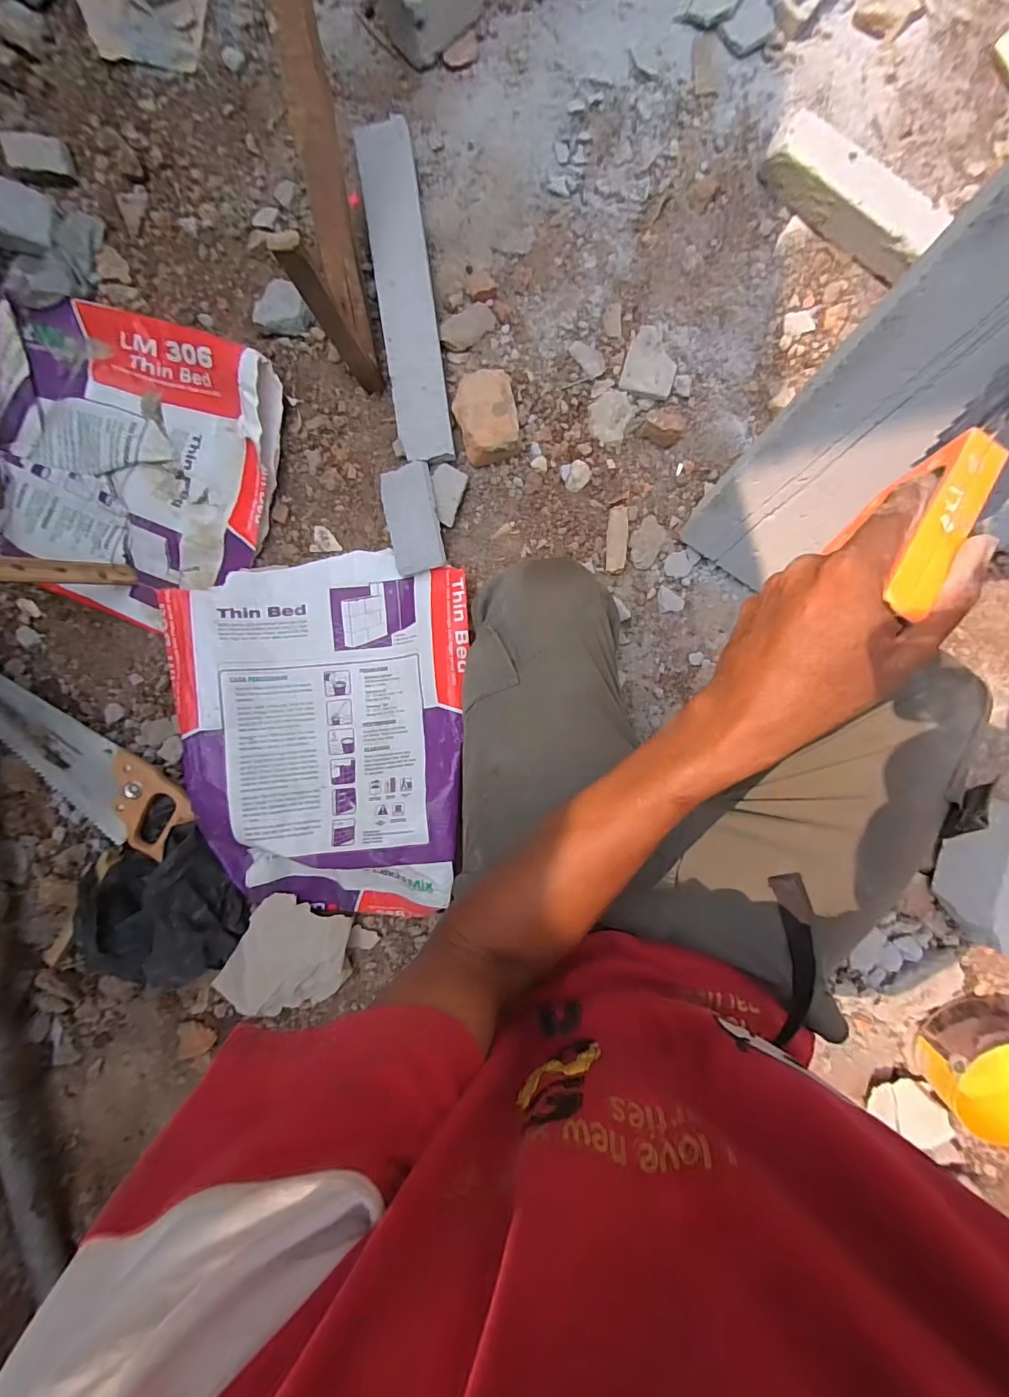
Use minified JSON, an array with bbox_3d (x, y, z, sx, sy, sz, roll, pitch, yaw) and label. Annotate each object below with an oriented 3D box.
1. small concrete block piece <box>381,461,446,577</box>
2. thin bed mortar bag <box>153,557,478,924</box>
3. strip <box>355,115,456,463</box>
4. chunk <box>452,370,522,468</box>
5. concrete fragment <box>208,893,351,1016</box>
[{"bbox_3d":[-0.132,-0.253,0.707,0.076,0.019,0.144,-7,96,23],"label":"small concrete block piece"},{"bbox_3d":[-0.245,0.059,0.703,0.387,0.089,0.504,-4,95,1],"label":"thin bed mortar bag"},{"bbox_3d":[-0.134,-0.548,0.692,0.074,0.038,0.430,-8,95,2],"label":"strip"},{"bbox_3d":[-0.024,-0.393,0.694,0.082,0.057,0.115,-11,95,2],"label":"chunk"},{"bbox_3d":[-0.319,0.393,0.736,0.162,0.030,0.176,29,95,0],"label":"concrete fragment"}]

